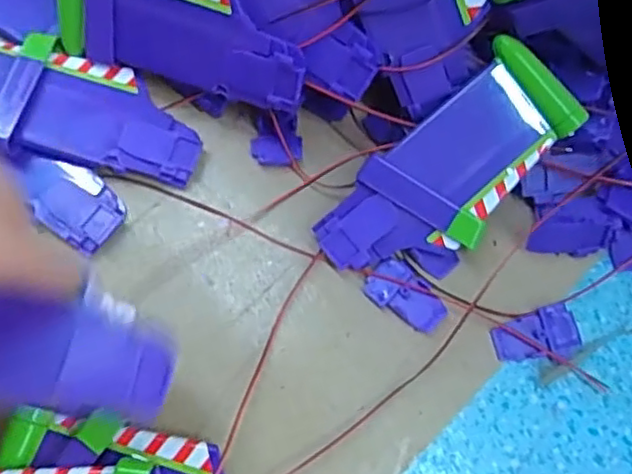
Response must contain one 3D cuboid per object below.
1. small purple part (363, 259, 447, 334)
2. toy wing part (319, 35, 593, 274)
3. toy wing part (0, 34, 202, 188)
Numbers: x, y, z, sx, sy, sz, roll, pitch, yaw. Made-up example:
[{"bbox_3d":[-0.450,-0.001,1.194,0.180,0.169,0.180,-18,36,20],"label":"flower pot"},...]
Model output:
[{"bbox_3d":[0.029,0.020,0.214,0.016,0.004,0.027,-41,77,-13],"label":"small purple part"},{"bbox_3d":[0.042,-0.020,0.211,0.088,0.013,0.038,-39,78,4],"label":"toy wing part"},{"bbox_3d":[-0.084,-0.046,0.227,0.087,0.014,0.039,12,72,3],"label":"toy wing part"}]

